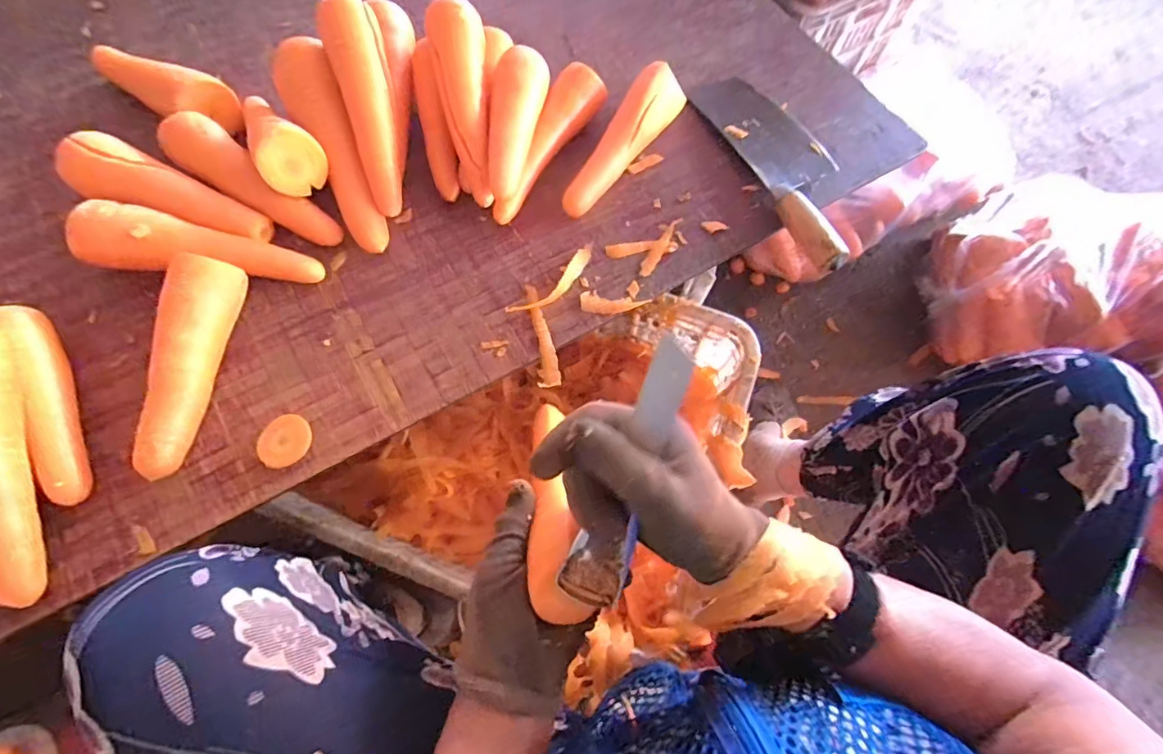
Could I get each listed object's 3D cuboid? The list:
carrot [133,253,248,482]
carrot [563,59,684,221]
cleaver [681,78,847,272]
[{"bbox_3d":[-0.332,-0.011,0.421,0.041,0.055,0.178,7,69,1],"label":"carrot"},{"bbox_3d":[0.043,-0.238,0.520,0.050,0.051,0.184,30,71,9],"label":"carrot"},{"bbox_3d":[0.217,-0.230,0.526,0.093,0.032,0.265,-21,71,-10],"label":"cleaver"}]

